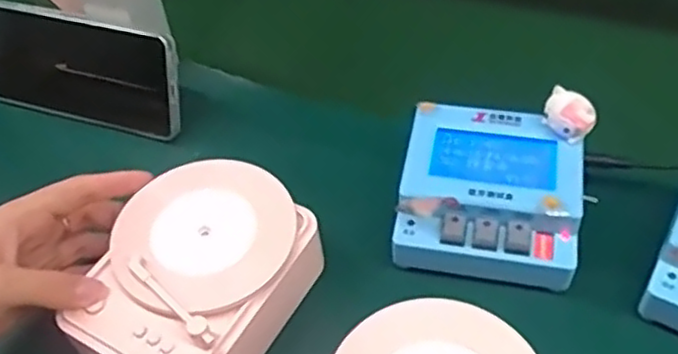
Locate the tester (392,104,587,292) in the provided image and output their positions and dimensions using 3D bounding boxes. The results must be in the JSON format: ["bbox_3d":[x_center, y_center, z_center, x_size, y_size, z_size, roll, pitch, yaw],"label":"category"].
[{"bbox_3d":[0.088,0.010,0.405,0.104,0.041,0.101,7,50,12],"label":"tester"}]

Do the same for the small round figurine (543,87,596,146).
[{"bbox_3d":[0.134,-0.034,0.401,0.028,0.028,0.022,14,52,17],"label":"small round figurine"}]

